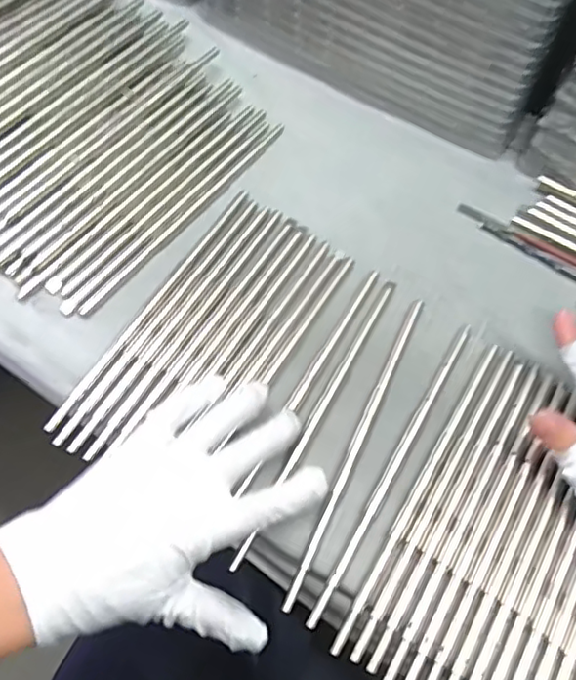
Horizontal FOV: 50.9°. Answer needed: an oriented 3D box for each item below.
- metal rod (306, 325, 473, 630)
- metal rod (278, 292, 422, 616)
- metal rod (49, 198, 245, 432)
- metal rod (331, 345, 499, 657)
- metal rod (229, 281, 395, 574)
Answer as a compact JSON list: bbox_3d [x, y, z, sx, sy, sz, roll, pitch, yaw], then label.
[{"bbox_3d":[0.067,0.074,0.369,0.007,0.004,0.210,29,66,11],"label":"metal rod"},{"bbox_3d":[0.044,0.061,0.375,0.007,0.005,0.211,24,65,8],"label":"metal rod"},{"bbox_3d":[-0.088,-0.027,0.407,0.008,0.004,0.212,30,66,11],"label":"metal rod"},{"bbox_3d":[0.081,0.086,0.363,0.007,0.004,0.211,30,66,11],"label":"metal rod"},{"bbox_3d":[0.020,0.045,0.381,0.008,0.004,0.211,27,66,10],"label":"metal rod"}]

